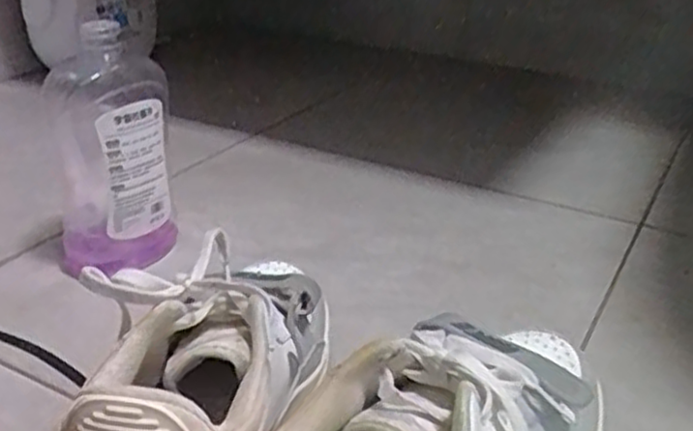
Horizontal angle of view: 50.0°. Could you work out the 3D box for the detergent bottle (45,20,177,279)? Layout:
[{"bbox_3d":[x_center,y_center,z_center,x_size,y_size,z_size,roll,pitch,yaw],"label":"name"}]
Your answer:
[{"bbox_3d":[-0.170,-0.039,0.534,0.083,0.171,0.062,-6,27,-14],"label":"detergent bottle"}]

